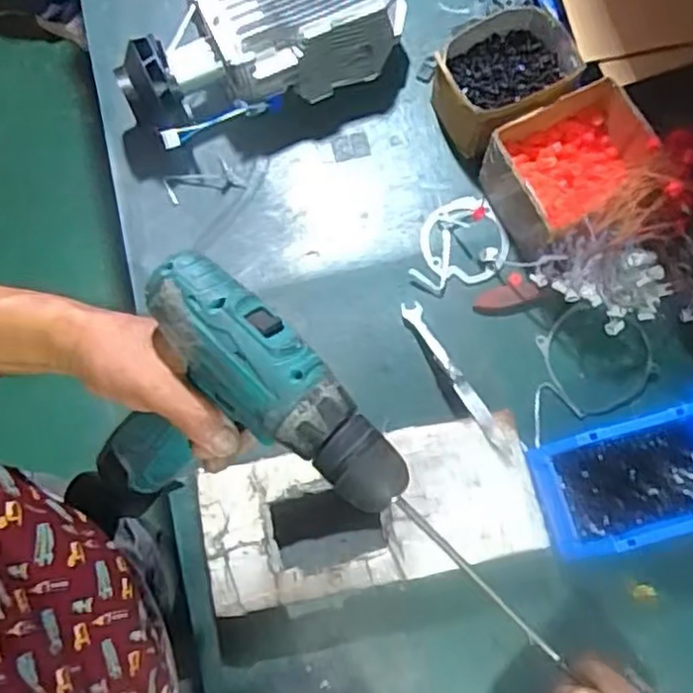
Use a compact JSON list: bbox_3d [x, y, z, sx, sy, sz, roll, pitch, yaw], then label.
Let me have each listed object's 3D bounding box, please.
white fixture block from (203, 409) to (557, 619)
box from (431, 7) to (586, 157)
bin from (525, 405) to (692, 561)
[{"bbox_3d":[0.024,0.169,0.718,0.326,0.062,0.137,-12,76,-2],"label":"white fixture block"},{"bbox_3d":[0.182,-0.311,0.816,0.160,0.090,0.134,-30,77,-6],"label":"box"},{"bbox_3d":[0.293,0.136,0.711,0.197,0.072,0.117,-15,76,-3],"label":"bin"}]

